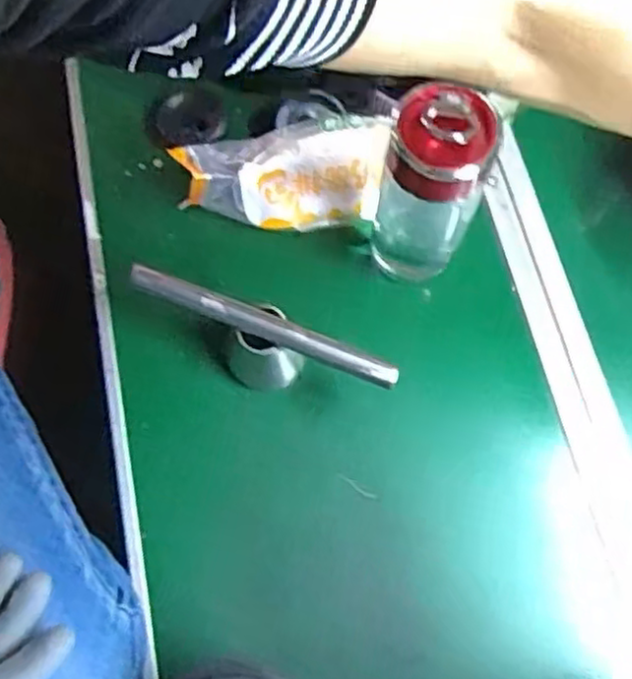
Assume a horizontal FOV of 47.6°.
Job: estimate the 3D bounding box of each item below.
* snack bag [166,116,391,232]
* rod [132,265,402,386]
[{"bbox_3d":[-0.022,-0.127,0.568,0.173,0.065,0.075,-8,70,-4],"label":"snack bag"},{"bbox_3d":[-0.040,-0.011,0.500,0.202,0.014,0.017,22,71,7],"label":"rod"}]

